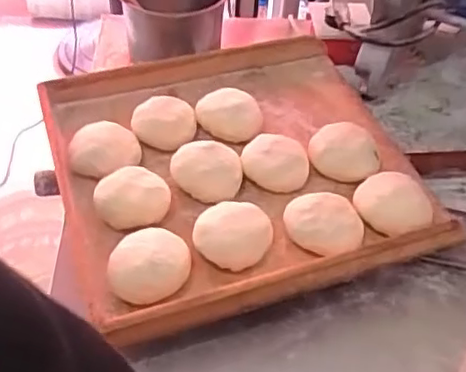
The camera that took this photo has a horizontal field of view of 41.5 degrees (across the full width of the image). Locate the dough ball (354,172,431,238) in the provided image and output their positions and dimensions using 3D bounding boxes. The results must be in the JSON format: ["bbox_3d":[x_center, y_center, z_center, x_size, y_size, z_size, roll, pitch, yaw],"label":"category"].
[{"bbox_3d":[0.167,0.016,0.638,0.081,0.036,0.058,36,55,27],"label":"dough ball"}]

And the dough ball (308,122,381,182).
[{"bbox_3d":[0.130,-0.041,0.704,0.079,0.045,0.068,19,48,14],"label":"dough ball"}]

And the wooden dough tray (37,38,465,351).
[{"bbox_3d":[0.004,-0.020,0.705,0.389,0.085,0.363,-13,49,-15],"label":"wooden dough tray"}]

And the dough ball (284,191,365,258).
[{"bbox_3d":[0.094,0.037,0.631,0.078,0.036,0.067,15,48,11],"label":"dough ball"}]

